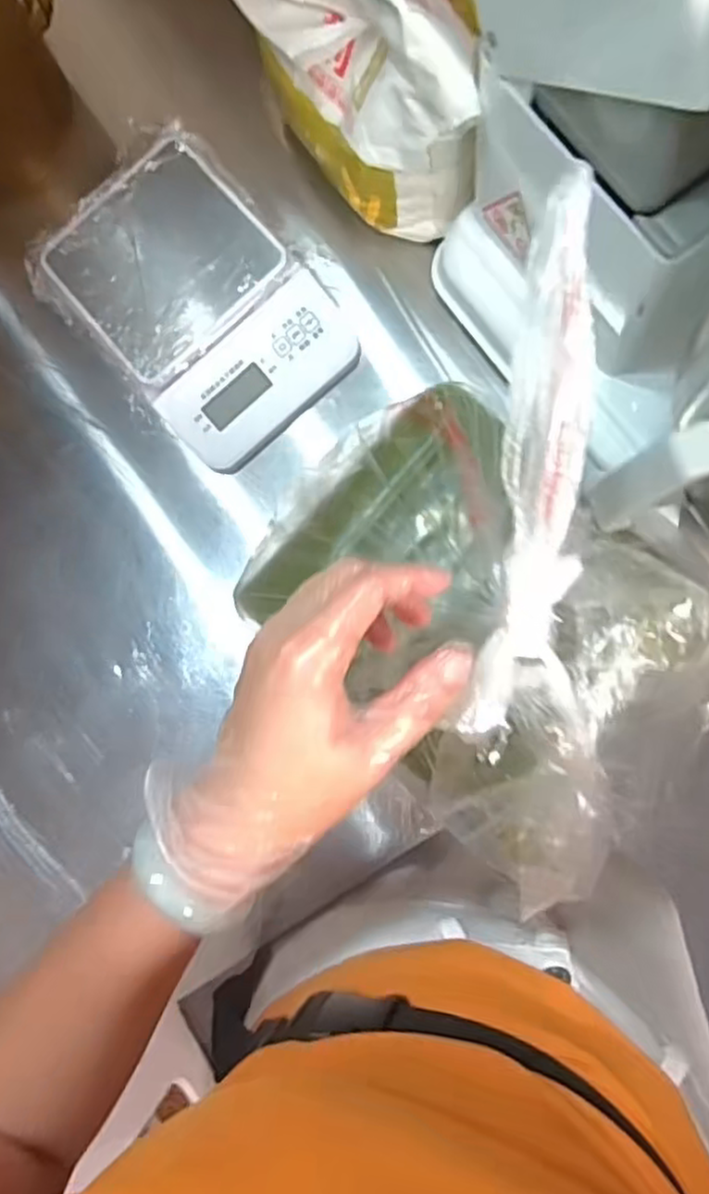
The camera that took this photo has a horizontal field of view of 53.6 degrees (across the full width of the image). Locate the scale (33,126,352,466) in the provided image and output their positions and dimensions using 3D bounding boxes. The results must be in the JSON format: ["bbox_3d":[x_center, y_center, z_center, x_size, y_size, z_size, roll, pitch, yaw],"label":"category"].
[{"bbox_3d":[-0.120,-0.227,0.540,0.154,0.048,0.220,-42,81,2],"label":"scale"}]

